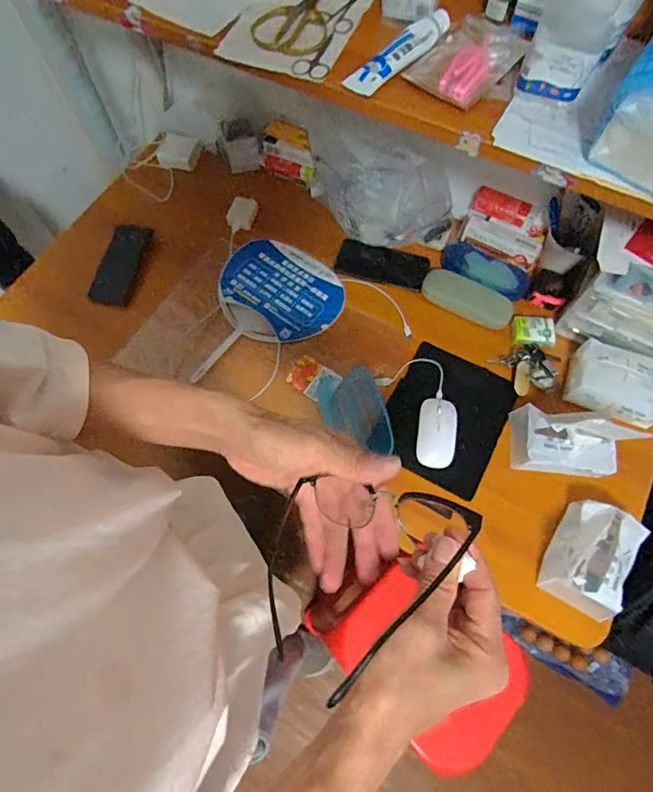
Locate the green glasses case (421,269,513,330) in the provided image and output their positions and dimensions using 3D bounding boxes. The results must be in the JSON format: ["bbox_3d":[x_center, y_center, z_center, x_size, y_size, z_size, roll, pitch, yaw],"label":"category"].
[{"bbox_3d":[0.243,-0.169,0.771,0.156,0.025,0.058,28,72,11],"label":"green glasses case"}]

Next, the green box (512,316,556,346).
[{"bbox_3d":[0.347,-0.110,0.745,0.067,0.017,0.048,1,69,1],"label":"green box"}]

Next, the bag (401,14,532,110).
[{"bbox_3d":[0.152,-0.359,0.475,0.080,0.014,0.126,40,75,15],"label":"bag"}]

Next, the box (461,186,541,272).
[{"bbox_3d":[0.310,-0.290,0.772,0.138,0.031,0.092,29,105,14],"label":"box"}]

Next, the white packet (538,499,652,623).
[{"bbox_3d":[0.360,0.219,0.602,0.091,0.077,0.139,31,73,12],"label":"white packet"}]

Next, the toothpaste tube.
[{"bbox_3d":[0.081,-0.367,0.477,0.143,0.020,0.029,-41,74,-14],"label":"toothpaste tube"}]

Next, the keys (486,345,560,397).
[{"bbox_3d":[0.327,-0.041,0.728,0.072,0.022,0.085,-24,70,-8],"label":"keys"}]

